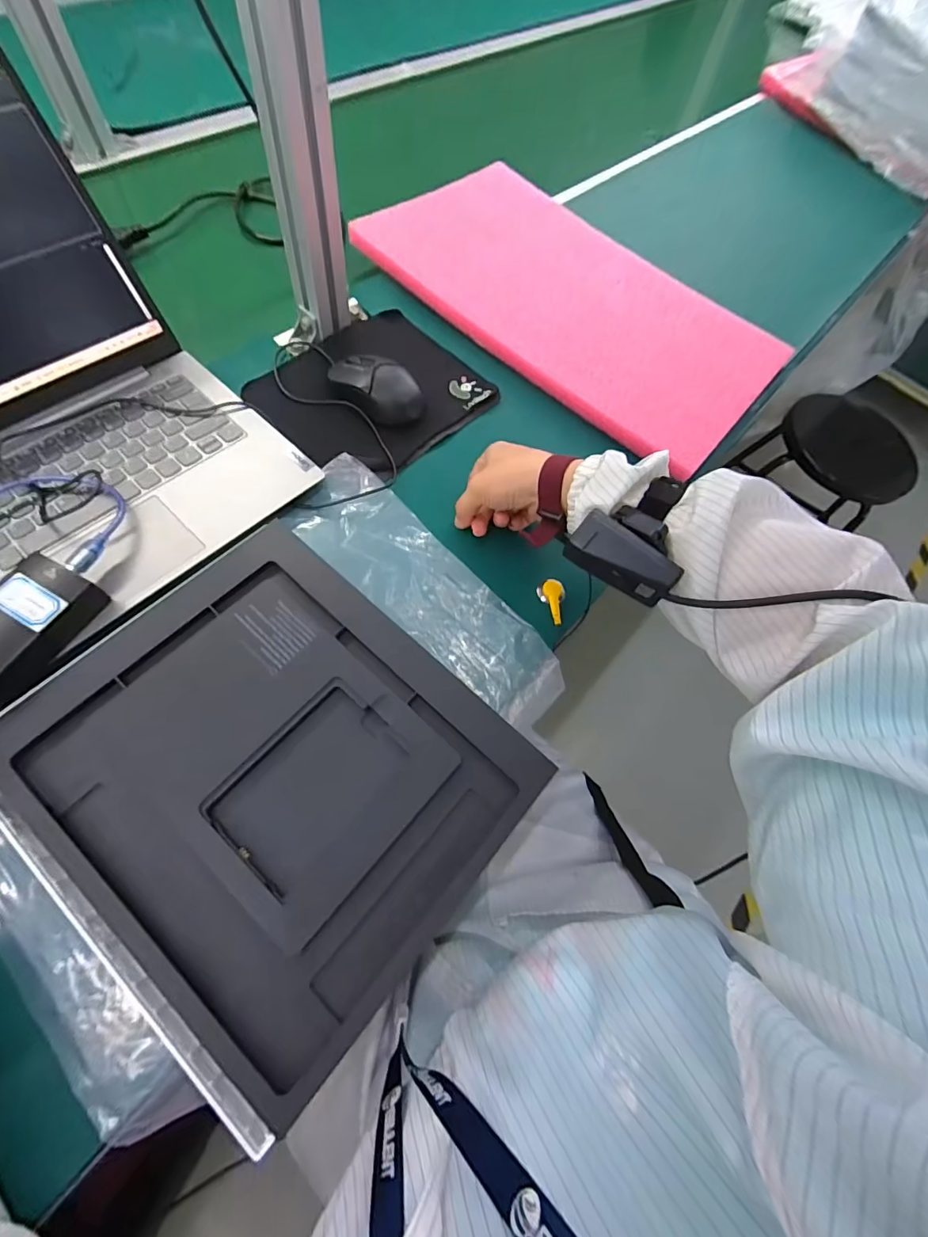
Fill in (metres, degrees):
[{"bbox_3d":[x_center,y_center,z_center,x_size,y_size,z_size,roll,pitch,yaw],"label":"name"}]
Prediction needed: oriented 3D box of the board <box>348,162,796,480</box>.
[{"bbox_3d":[0.139,-0.386,0.553,0.475,0.018,0.284,41,68,10],"label":"board"}]

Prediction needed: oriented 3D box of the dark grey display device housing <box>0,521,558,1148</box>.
[{"bbox_3d":[-0.130,0.099,0.307,0.296,0.029,0.256,41,67,10],"label":"dark grey display device housing"}]

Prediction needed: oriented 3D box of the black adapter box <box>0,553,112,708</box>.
[{"bbox_3d":[-0.301,0.008,0.310,0.053,0.028,0.102,31,66,6],"label":"black adapter box"}]

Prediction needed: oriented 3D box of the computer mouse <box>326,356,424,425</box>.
[{"bbox_3d":[-0.083,-0.231,0.455,0.090,0.033,0.055,43,67,11],"label":"computer mouse"}]

